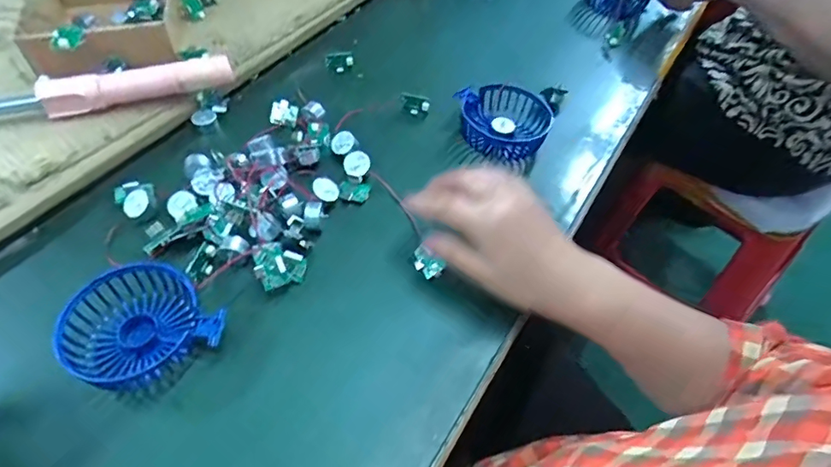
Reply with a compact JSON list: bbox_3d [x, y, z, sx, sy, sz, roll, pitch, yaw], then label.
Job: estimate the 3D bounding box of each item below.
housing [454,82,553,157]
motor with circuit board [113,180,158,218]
[{"bbox_3d":[0.087,-0.115,0.518,0.093,0.034,0.082,27,55,19],"label":"housing"},{"bbox_3d":[-0.246,-0.033,0.443,0.032,0.017,0.045,-27,57,-22],"label":"motor with circuit board"}]

